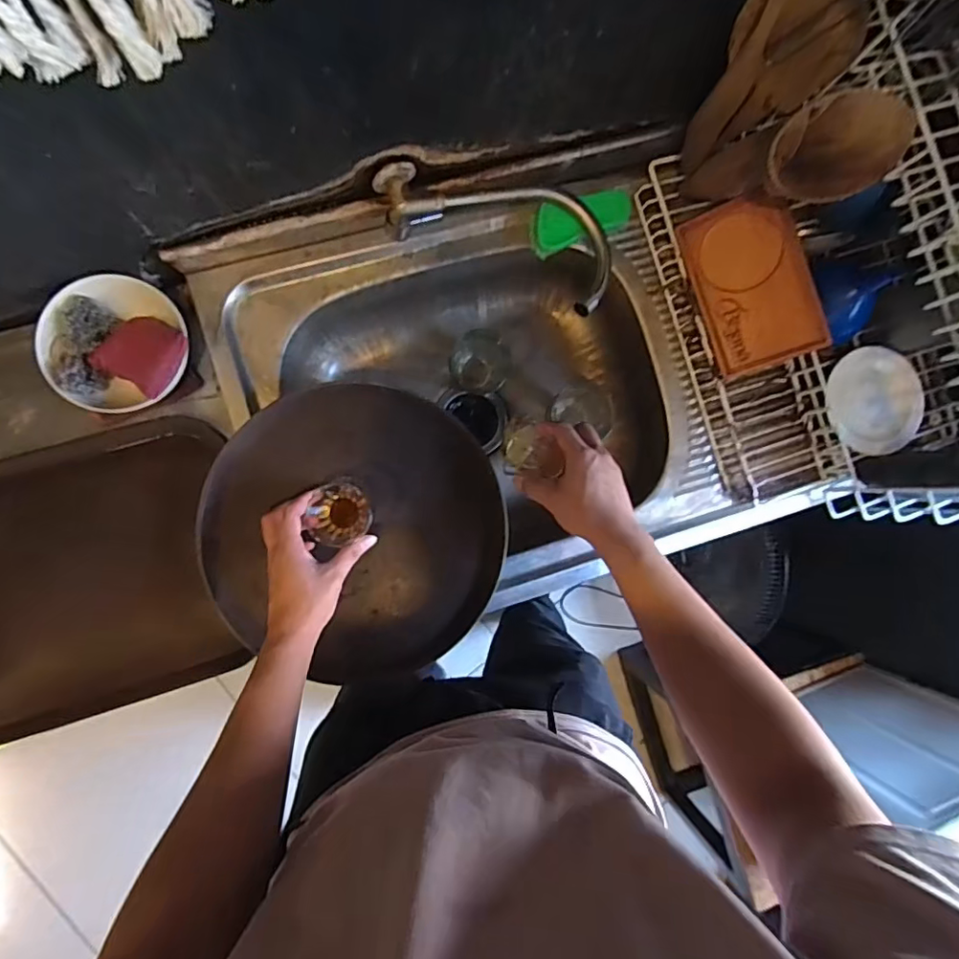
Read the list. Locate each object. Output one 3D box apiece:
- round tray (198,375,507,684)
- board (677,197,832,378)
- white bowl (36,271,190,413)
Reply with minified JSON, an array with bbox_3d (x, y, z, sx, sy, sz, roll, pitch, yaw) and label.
[{"bbox_3d":[-0.141,0.059,0.655,0.330,0.030,0.331,0,88,-6],"label":"round tray"},{"bbox_3d":[0.322,-0.233,0.668,0.117,0.015,0.194,-17,90,31],"label":"board"},{"bbox_3d":[-0.396,-0.152,0.616,0.146,0.048,0.143,0,88,-6],"label":"white bowl"}]

